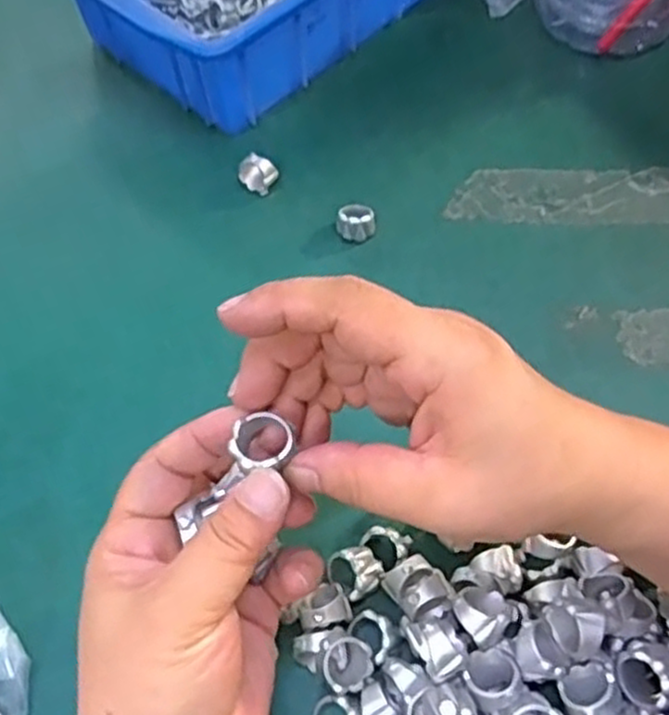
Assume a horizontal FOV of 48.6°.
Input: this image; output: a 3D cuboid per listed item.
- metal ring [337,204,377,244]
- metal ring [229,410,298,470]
[{"bbox_3d":[0.013,-0.079,0.428,0.021,0.013,0.020,-1,59,2],"label":"metal ring"},{"bbox_3d":[-0.023,0.028,0.247,0.019,0.006,0.018,-1,59,2],"label":"metal ring"}]

